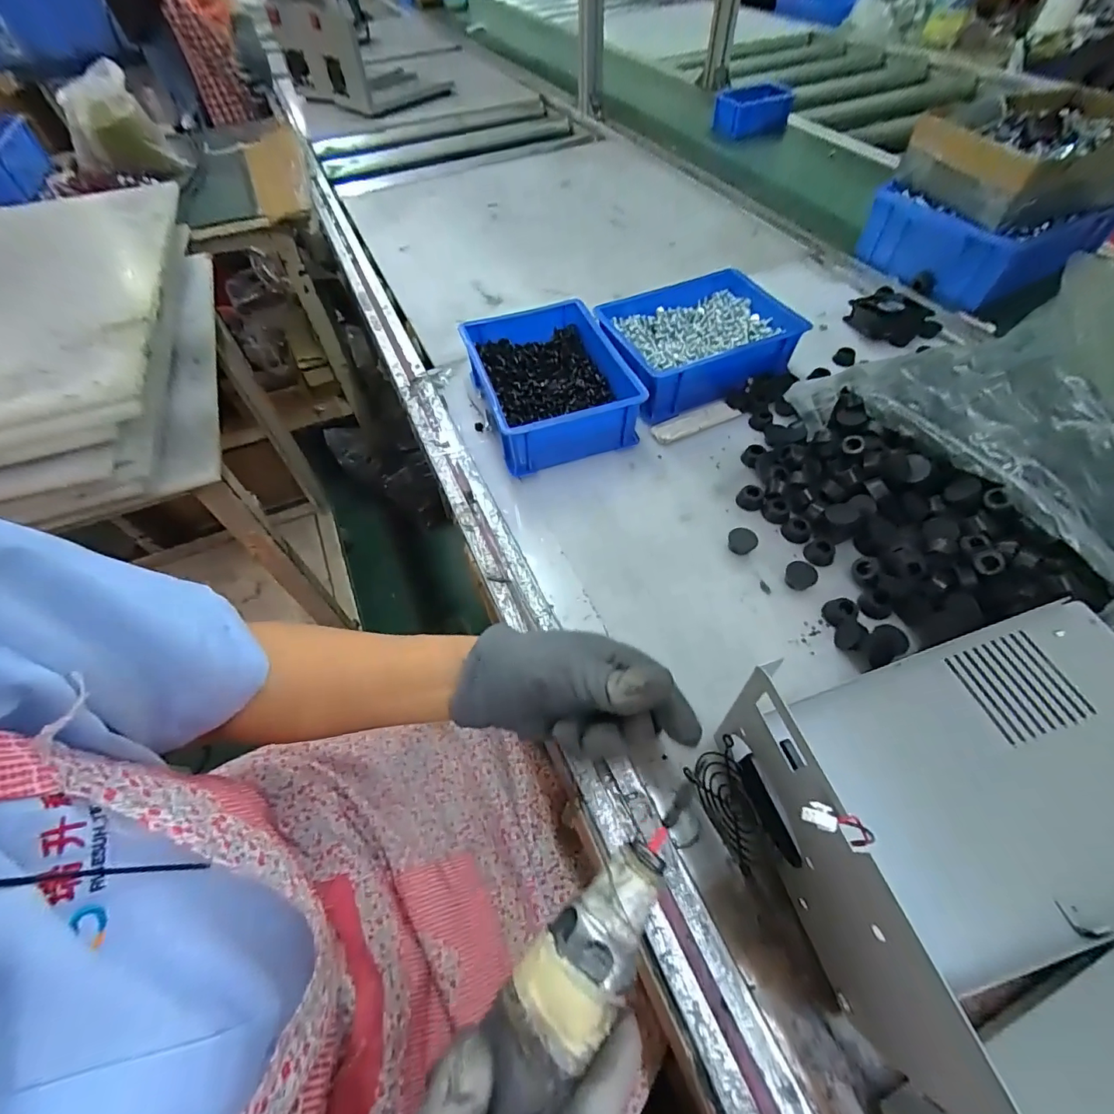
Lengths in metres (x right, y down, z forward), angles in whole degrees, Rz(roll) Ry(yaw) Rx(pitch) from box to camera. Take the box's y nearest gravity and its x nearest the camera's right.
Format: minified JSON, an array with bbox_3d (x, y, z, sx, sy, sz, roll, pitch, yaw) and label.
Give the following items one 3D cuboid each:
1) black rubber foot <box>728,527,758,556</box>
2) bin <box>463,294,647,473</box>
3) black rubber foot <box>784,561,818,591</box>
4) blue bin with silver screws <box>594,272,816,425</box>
[{"bbox_3d":[0.165,-0.014,0.435,0.024,0.018,0.019,19,58,16],"label":"black rubber foot"},{"bbox_3d":[-0.009,-0.187,0.530,0.146,0.070,0.197,-17,57,-8],"label":"bin"},{"bbox_3d":[0.206,0.016,0.410,0.023,0.018,0.019,29,63,20],"label":"black rubber foot"},{"bbox_3d":[0.158,-0.246,0.562,0.209,0.066,0.153,-21,58,-11],"label":"blue bin with silver screws"}]

